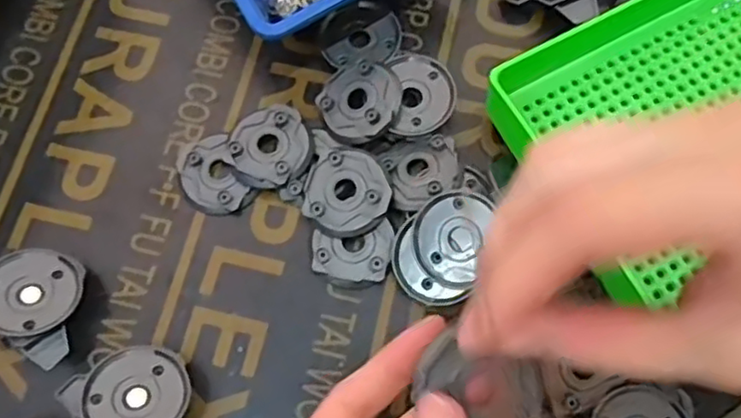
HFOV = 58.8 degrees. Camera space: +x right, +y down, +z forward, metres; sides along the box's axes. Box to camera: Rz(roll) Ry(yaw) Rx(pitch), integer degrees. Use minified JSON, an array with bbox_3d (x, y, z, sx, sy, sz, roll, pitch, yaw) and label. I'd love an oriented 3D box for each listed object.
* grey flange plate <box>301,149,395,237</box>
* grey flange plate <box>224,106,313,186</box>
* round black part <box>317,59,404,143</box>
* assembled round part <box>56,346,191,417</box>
[{"bbox_3d":[-0.010,-0.008,0.306,0.039,0.007,0.039,0,72,2],"label":"grey flange plate"},{"bbox_3d":[-0.048,-0.029,0.322,0.040,0.013,0.040,0,72,2],"label":"grey flange plate"},{"bbox_3d":[-0.005,-0.053,0.318,0.039,0.009,0.038,0,72,2],"label":"round black part"},{"bbox_3d":[-0.093,0.083,0.278,0.054,0.028,0.040,41,78,13],"label":"assembled round part"}]

